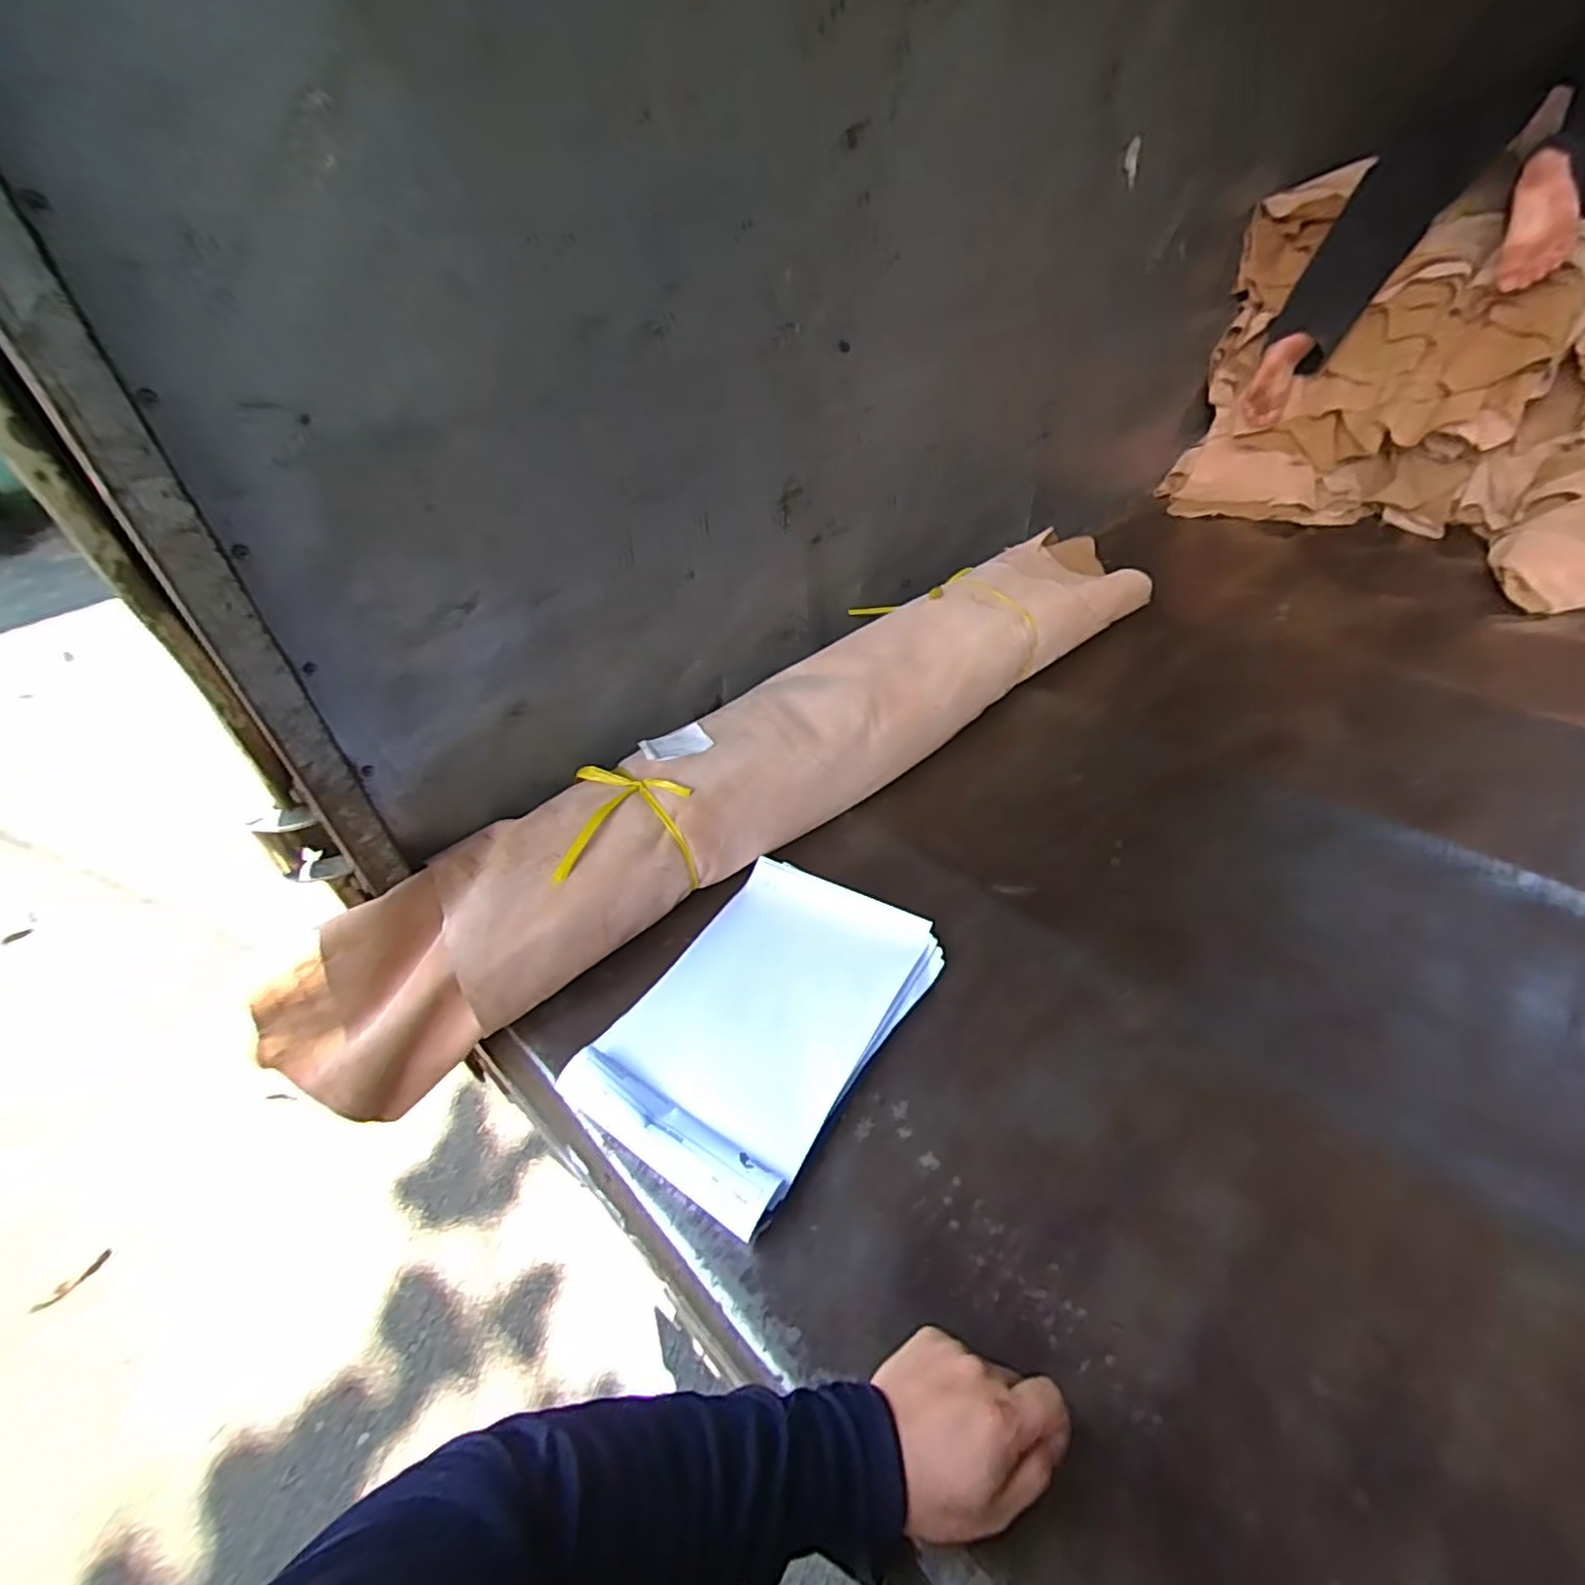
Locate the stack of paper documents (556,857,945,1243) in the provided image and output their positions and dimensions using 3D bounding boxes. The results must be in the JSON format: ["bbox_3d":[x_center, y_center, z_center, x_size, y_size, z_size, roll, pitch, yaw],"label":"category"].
[{"bbox_3d":[-0.023,0.195,0.649,0.219,0.035,0.336,20,46,27],"label":"stack of paper documents"}]

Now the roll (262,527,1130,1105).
[{"bbox_3d":[0.038,-0.064,0.877,1.244,0.145,0.166,-31,46,-28],"label":"roll"}]

